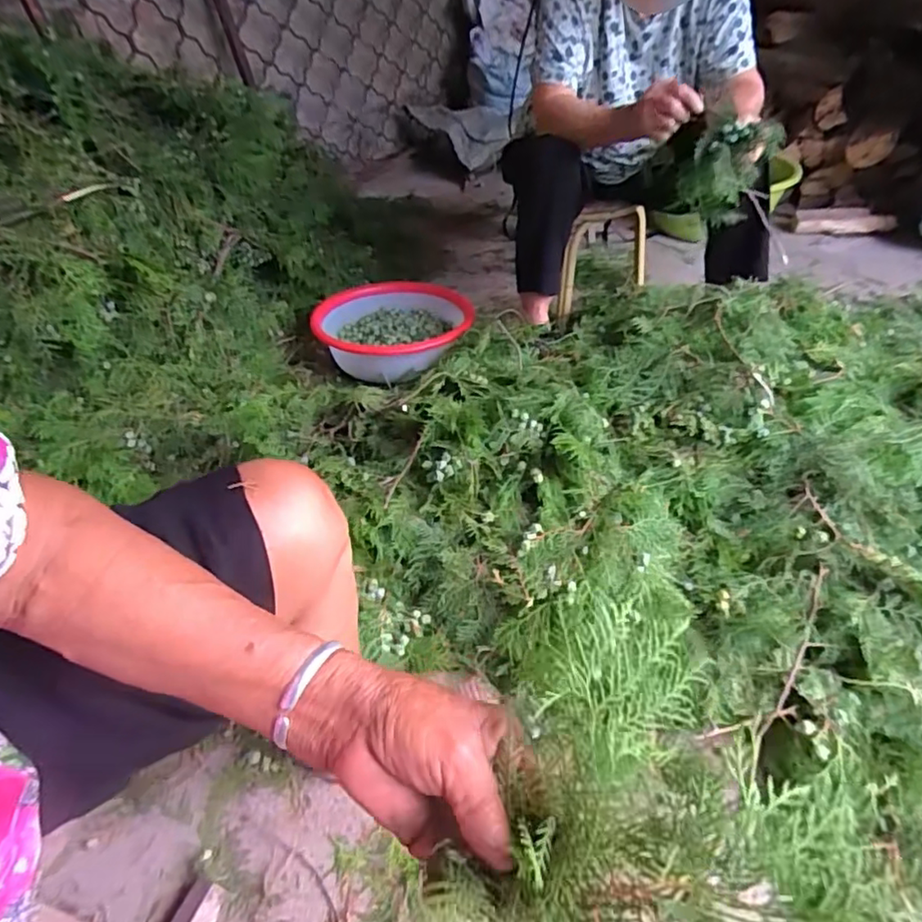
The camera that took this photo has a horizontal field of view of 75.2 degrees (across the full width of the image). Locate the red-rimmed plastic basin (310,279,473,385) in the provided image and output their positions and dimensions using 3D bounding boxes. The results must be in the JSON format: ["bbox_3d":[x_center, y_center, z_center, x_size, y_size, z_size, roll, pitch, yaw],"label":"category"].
[{"bbox_3d":[-0.153,-0.308,1.393,0.356,0.101,0.358,-4,41,0],"label":"red-rimmed plastic basin"}]

